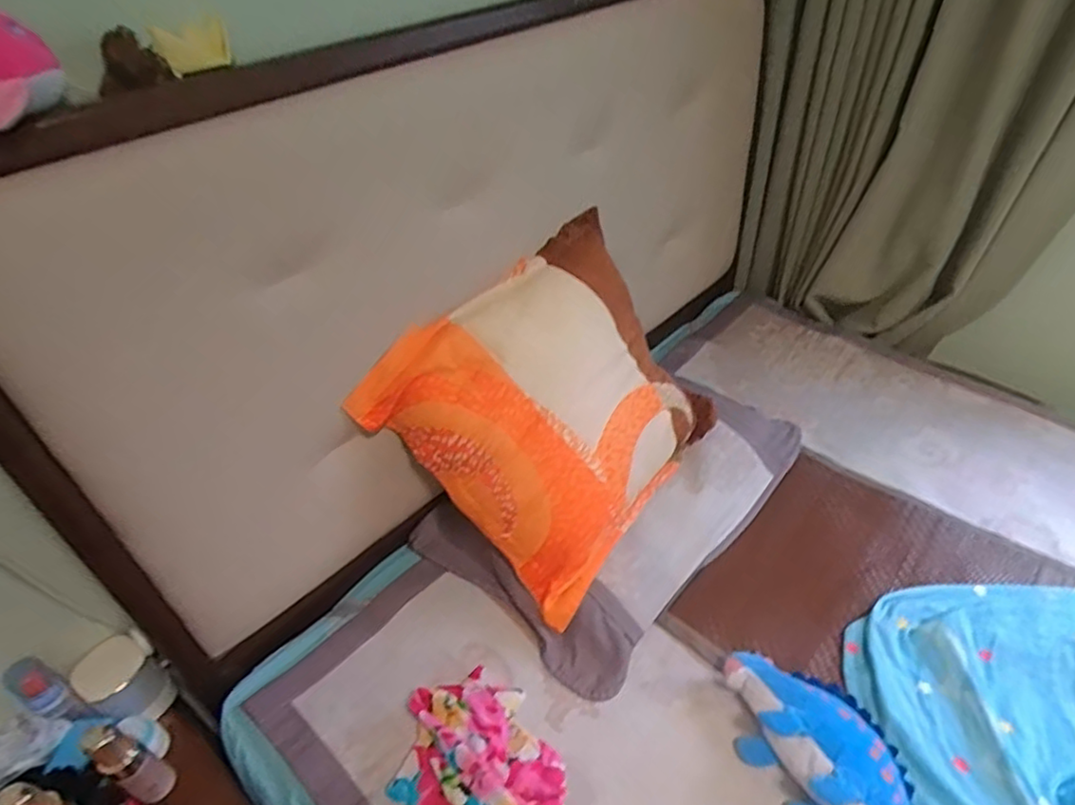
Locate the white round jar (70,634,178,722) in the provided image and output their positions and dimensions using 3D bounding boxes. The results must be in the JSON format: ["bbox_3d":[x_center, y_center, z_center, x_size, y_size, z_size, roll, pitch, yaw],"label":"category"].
[{"bbox_3d":[-0.586,0.401,0.909,0.082,0.107,0.081,-2,41,2],"label":"white round jar"}]

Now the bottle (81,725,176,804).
[{"bbox_3d":[-0.513,0.455,0.803,0.044,0.148,0.044,-2,41,2],"label":"bottle"}]

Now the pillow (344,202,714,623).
[{"bbox_3d":[0.053,0.006,1.036,0.513,0.493,0.123,-45,16,-21],"label":"pillow"}]

